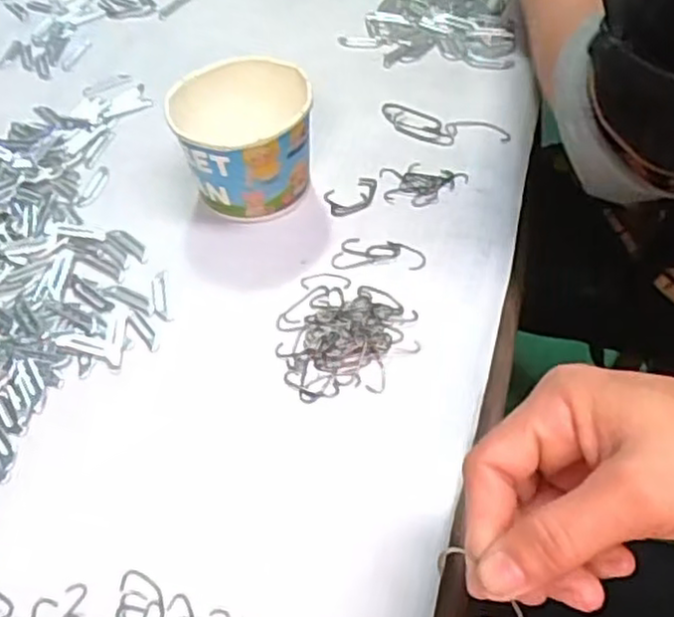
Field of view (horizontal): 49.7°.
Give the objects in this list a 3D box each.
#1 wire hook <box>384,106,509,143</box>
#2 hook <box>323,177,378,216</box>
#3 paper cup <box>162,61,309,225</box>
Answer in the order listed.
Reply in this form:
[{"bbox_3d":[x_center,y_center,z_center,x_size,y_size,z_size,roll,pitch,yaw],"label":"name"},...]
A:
[{"bbox_3d":[0.077,-0.133,0.540,0.099,0.007,0.034,18,55,17],"label":"wire hook"},{"bbox_3d":[0.012,-0.079,0.508,0.038,0.004,0.029,-19,53,-11],"label":"hook"},{"bbox_3d":[-0.061,-0.112,0.490,0.086,0.078,0.082,-2,52,2],"label":"paper cup"}]

